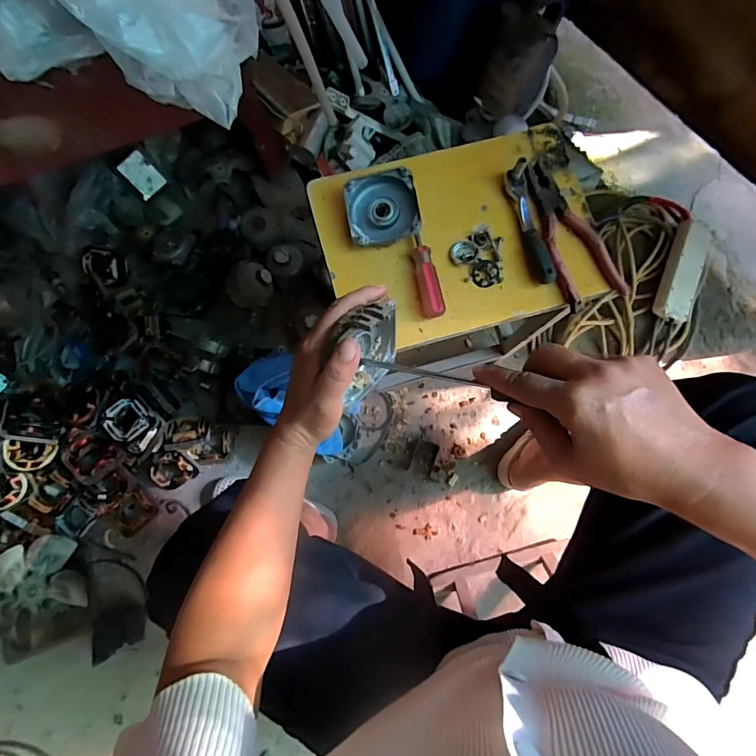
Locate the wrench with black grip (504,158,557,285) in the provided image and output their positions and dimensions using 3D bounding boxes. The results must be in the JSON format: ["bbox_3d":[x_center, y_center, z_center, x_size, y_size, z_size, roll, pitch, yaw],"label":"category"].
[{"bbox_3d":[0.186,-0.185,0.509,0.020,0.042,0.148,-15,77,-3],"label":"wrench with black grip"}]

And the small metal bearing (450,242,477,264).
[{"bbox_3d":[0.105,-0.152,0.517,0.030,0.006,0.026,2,77,1],"label":"small metal bearing"}]

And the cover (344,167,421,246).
[{"bbox_3d":[0.004,-0.202,0.505,0.081,0.028,0.081,-9,77,-2],"label":"cover"}]

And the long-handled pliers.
[{"bbox_3d":[0.224,-0.177,0.518,0.073,0.015,0.195,-23,78,-5],"label":"long-handled pliers"}]

